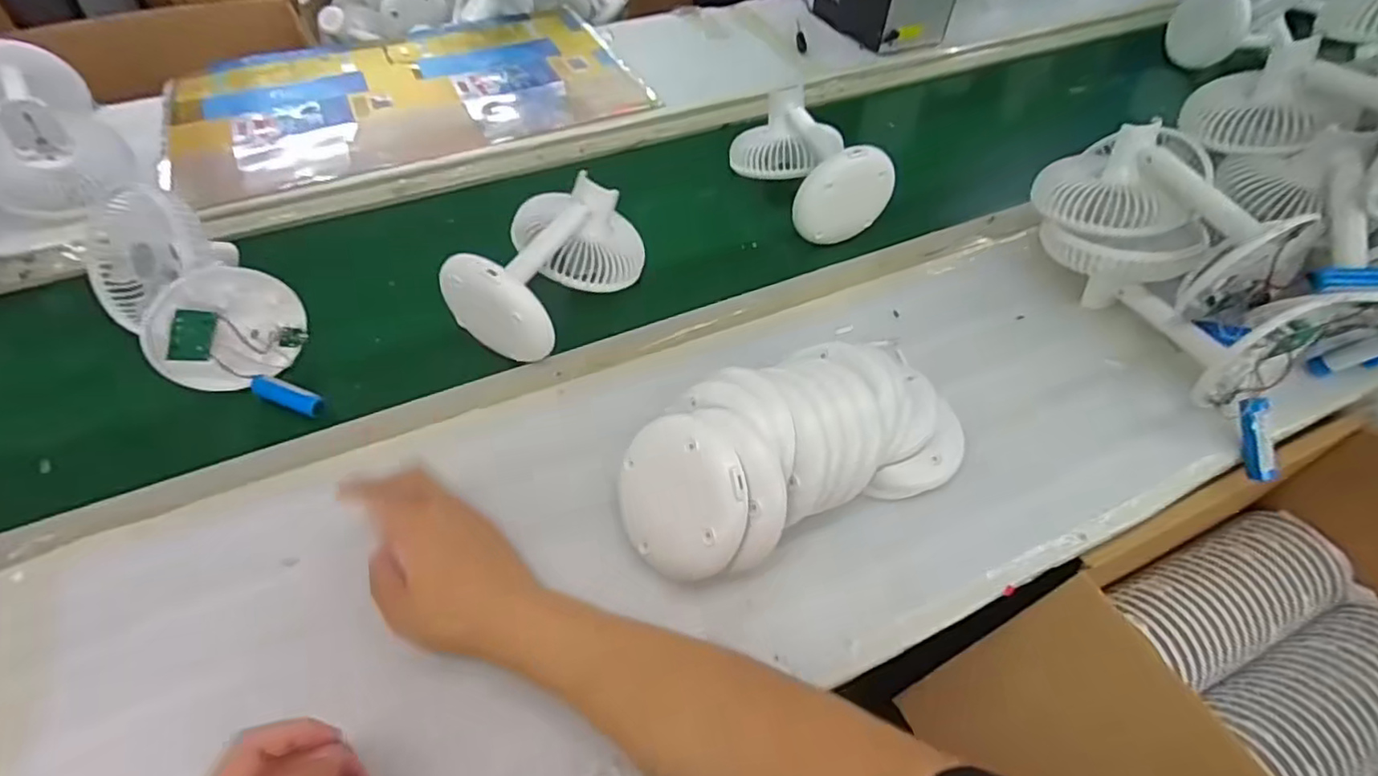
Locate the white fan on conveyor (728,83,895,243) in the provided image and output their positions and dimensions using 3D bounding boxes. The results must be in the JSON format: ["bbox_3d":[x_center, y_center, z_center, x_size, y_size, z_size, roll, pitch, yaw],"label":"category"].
[{"bbox_3d":[0.128,-0.254,0.717,0.106,0.098,0.189,-17,54,-15],"label":"white fan on conveyor"}]

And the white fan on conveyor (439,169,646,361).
[{"bbox_3d":[-0.133,-0.121,0.600,0.113,0.107,0.204,23,42,16],"label":"white fan on conveyor"}]

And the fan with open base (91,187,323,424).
[{"bbox_3d":[-0.427,-0.077,0.560,0.279,0.098,0.111,33,58,22],"label":"fan with open base"}]

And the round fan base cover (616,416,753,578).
[{"bbox_3d":[-0.007,0.073,0.434,0.100,0.103,0.013,17,8,36],"label":"round fan base cover"}]

